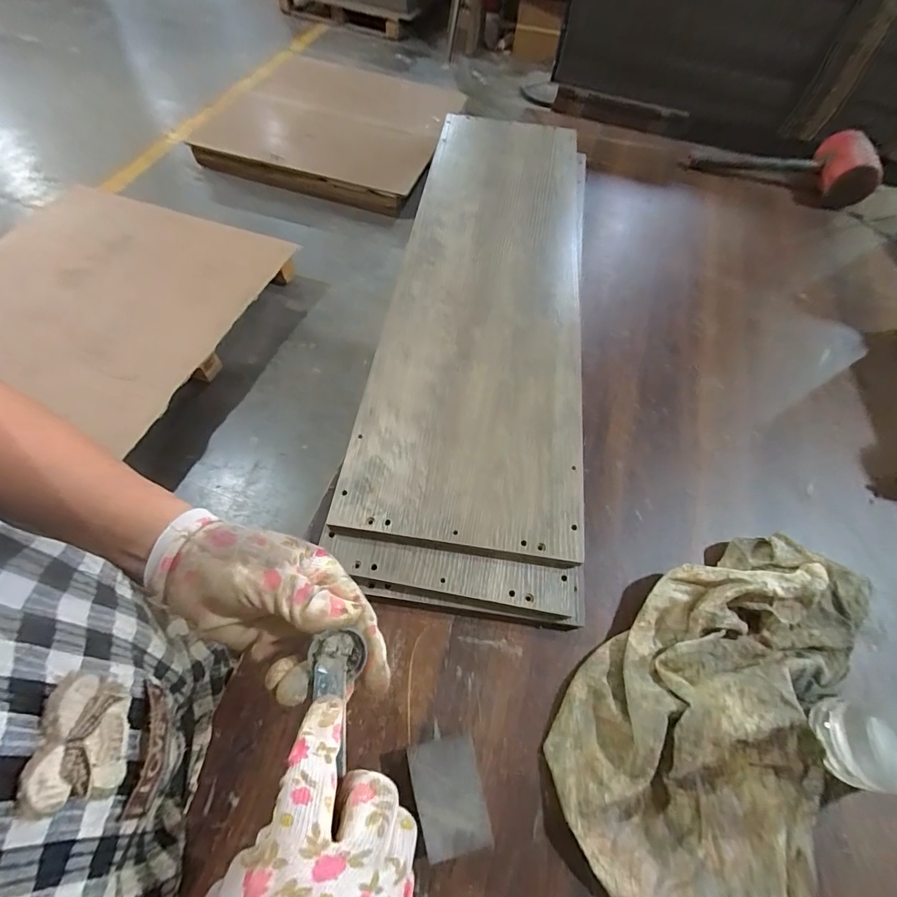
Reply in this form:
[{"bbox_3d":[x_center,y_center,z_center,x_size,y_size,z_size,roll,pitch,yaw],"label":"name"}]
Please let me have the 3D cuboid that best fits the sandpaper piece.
[{"bbox_3d":[0.000,0.261,0.320,0.051,0.009,0.070,-6,66,-16],"label":"sandpaper piece"}]

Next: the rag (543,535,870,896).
[{"bbox_3d":[0.234,0.201,0.360,0.208,0.058,0.362,31,64,15],"label":"rag"}]

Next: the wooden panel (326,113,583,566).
[{"bbox_3d":[0.053,-0.221,0.582,0.238,0.033,0.748,8,62,2],"label":"wooden panel"}]

